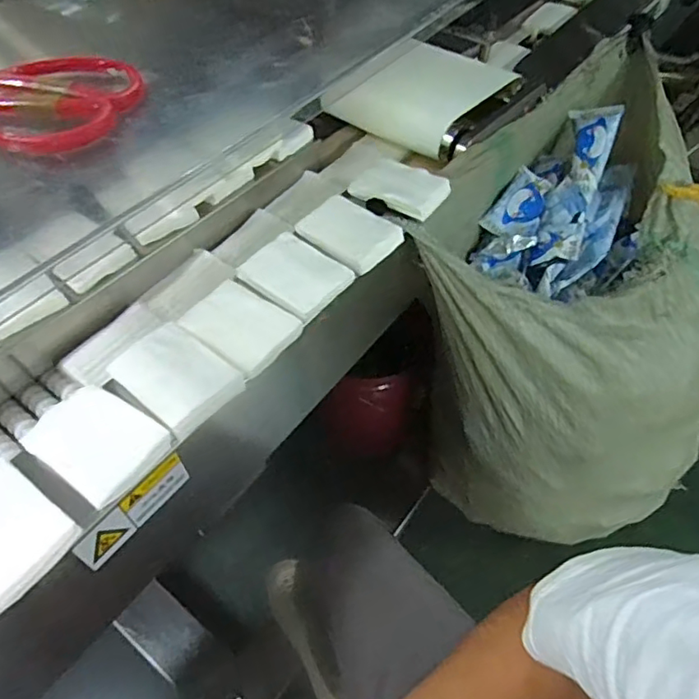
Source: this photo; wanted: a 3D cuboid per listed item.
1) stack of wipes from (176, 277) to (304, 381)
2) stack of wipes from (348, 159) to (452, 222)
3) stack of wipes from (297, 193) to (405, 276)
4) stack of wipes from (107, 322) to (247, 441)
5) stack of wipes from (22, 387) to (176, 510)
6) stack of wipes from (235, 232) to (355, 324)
[{"bbox_3d":[-0.103,-0.024,0.530,0.103,0.007,0.078,33,58,22],"label":"stack of wipes"},{"bbox_3d":[0.059,-0.191,0.654,0.101,0.016,0.074,29,57,20],"label":"stack of wipes"},{"bbox_3d":[-0.002,-0.129,0.611,0.107,0.014,0.079,37,60,24],"label":"stack of wipes"},{"bbox_3d":[-0.150,0.022,0.489,0.094,0.024,0.076,36,59,24],"label":"stack of wipes"},{"bbox_3d":[-0.209,0.073,0.461,0.109,0.014,0.076,30,57,21],"label":"stack of wipes"},{"bbox_3d":[-0.057,-0.078,0.566,0.102,0.015,0.074,37,60,25],"label":"stack of wipes"}]

